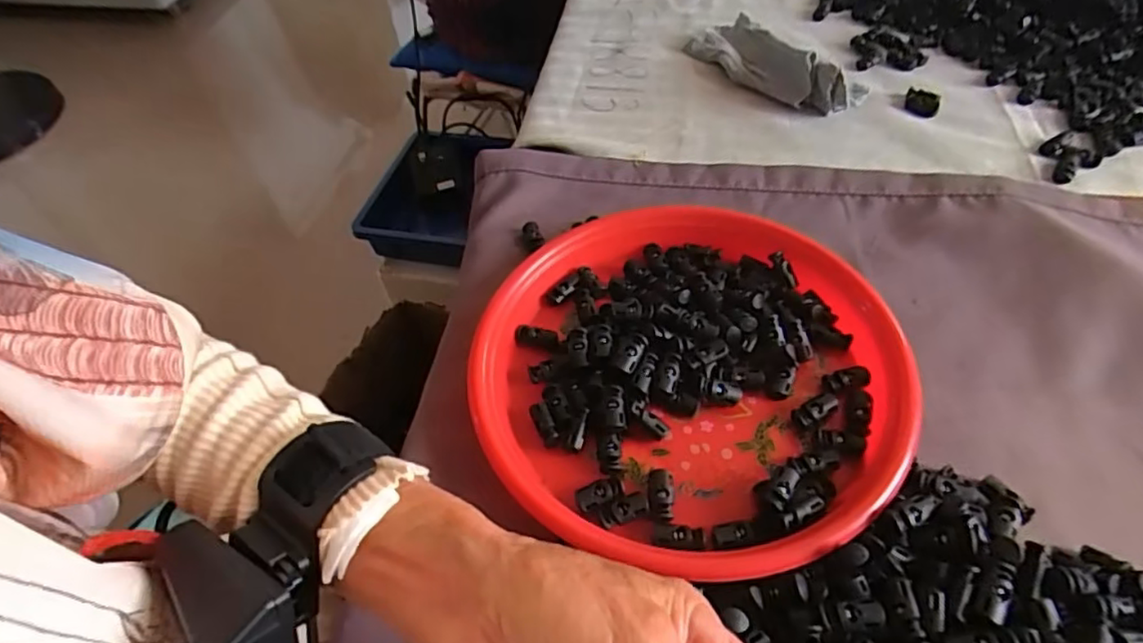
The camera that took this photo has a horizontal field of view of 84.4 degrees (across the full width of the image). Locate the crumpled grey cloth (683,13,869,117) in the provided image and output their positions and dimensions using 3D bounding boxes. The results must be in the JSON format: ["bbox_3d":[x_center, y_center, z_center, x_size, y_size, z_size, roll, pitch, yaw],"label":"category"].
[{"bbox_3d":[0.189,-0.253,0.594,0.077,0.042,0.183,-34,56,-19],"label":"crumpled grey cloth"}]

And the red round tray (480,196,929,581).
[{"bbox_3d":[0.072,0.025,0.390,0.242,0.031,0.246,-3,52,4],"label":"red round tray"}]

